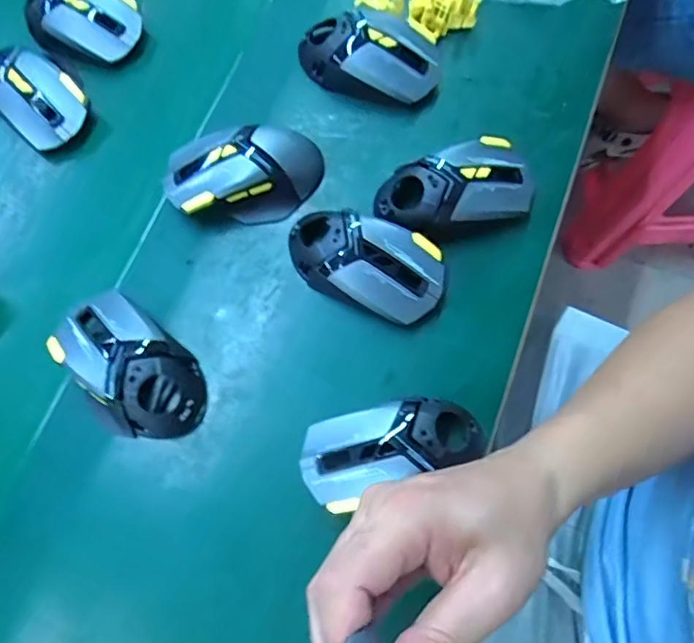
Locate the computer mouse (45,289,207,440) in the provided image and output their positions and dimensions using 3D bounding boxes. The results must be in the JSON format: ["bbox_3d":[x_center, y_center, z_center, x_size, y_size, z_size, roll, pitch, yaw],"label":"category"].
[{"bbox_3d":[-0.155,0.032,0.368,0.121,0.040,0.076,41,78,12],"label":"computer mouse"}]

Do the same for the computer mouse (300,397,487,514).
[{"bbox_3d":[0.030,0.081,0.350,0.117,0.034,0.053,-18,73,-4],"label":"computer mouse"}]

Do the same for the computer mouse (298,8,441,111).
[{"bbox_3d":[0.018,-0.220,0.439,0.123,0.040,0.064,22,75,8],"label":"computer mouse"}]

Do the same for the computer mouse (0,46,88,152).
[{"bbox_3d":[-0.267,-0.197,0.449,0.065,0.034,0.107,-41,76,-10],"label":"computer mouse"}]

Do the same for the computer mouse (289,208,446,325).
[{"bbox_3d":[0.012,-0.042,0.386,0.115,0.038,0.060,20,75,7],"label":"computer mouse"}]

